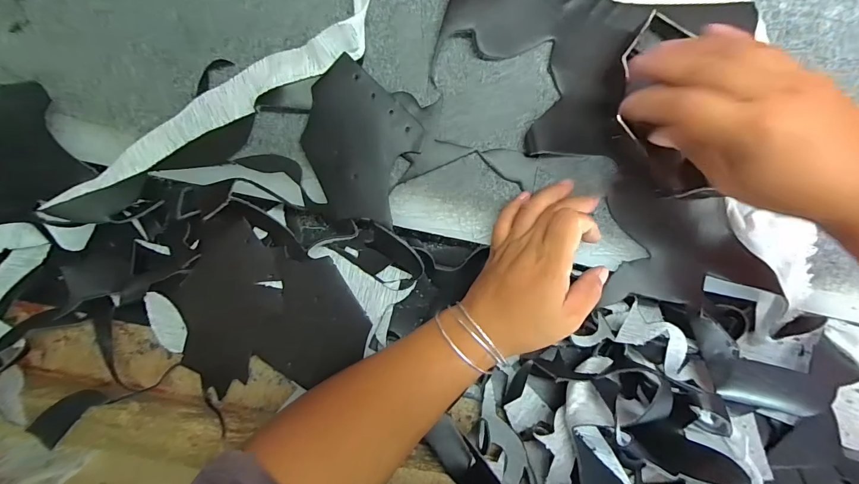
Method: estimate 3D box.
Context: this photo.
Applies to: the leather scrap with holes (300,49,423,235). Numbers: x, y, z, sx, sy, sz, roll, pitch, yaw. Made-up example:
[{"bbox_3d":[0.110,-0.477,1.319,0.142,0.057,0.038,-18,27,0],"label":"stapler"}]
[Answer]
[{"bbox_3d":[-0.061,-0.083,0.332,0.097,0.010,0.119,24,92,0],"label":"leather scrap with holes"}]

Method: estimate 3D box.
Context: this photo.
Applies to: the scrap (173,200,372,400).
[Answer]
[{"bbox_3d":[-0.157,0.058,0.355,0.152,0.015,0.175,-33,87,-3],"label":"scrap"}]

